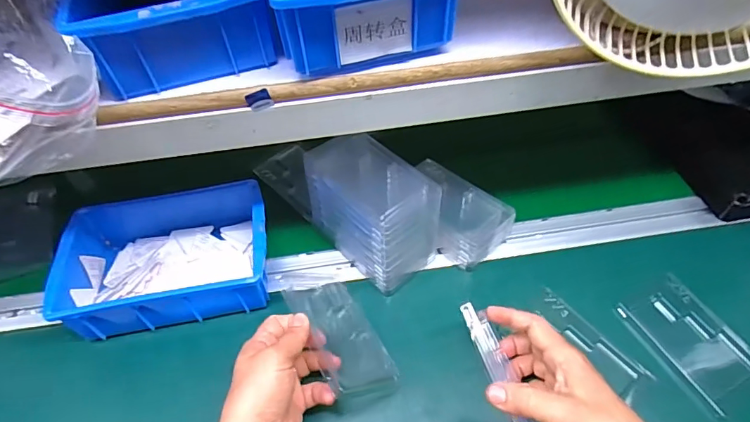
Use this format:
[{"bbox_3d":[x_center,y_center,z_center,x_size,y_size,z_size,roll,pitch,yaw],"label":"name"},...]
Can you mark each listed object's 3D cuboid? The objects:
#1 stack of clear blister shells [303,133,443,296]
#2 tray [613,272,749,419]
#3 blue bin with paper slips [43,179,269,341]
[{"bbox_3d":[-0.003,-0.001,0.494,0.082,0.112,0.133,-36,59,-23],"label":"stack of clear blister shells"},{"bbox_3d":[0.303,0.125,0.445,0.081,0.015,0.113,-22,54,-14],"label":"tray"},{"bbox_3d":[-0.212,0.047,0.494,0.199,0.071,0.148,-8,52,-4],"label":"blue bin with paper slips"}]

